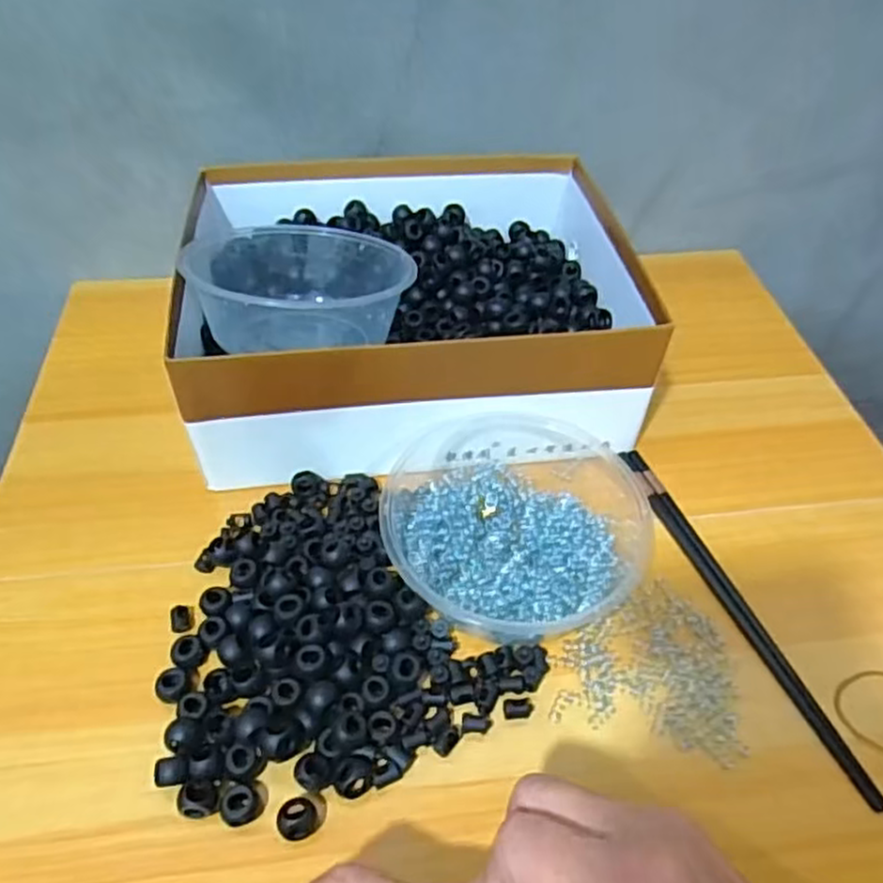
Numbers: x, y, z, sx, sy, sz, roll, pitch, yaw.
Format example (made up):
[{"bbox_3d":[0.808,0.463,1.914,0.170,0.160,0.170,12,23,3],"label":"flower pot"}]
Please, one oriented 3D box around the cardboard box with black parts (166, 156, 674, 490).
[{"bbox_3d":[-0.024,-0.098,0.507,0.287,0.099,0.228,-5,47,-8],"label":"cardboard box with black parts"}]

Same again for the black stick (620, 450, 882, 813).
[{"bbox_3d":[0.169,0.091,0.413,0.014,0.008,0.235,-13,48,-15],"label":"black stick"}]

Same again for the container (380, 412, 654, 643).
[{"bbox_3d":[0.048,0.045,0.418,0.158,0.051,0.148,2,46,-2],"label":"container"}]

